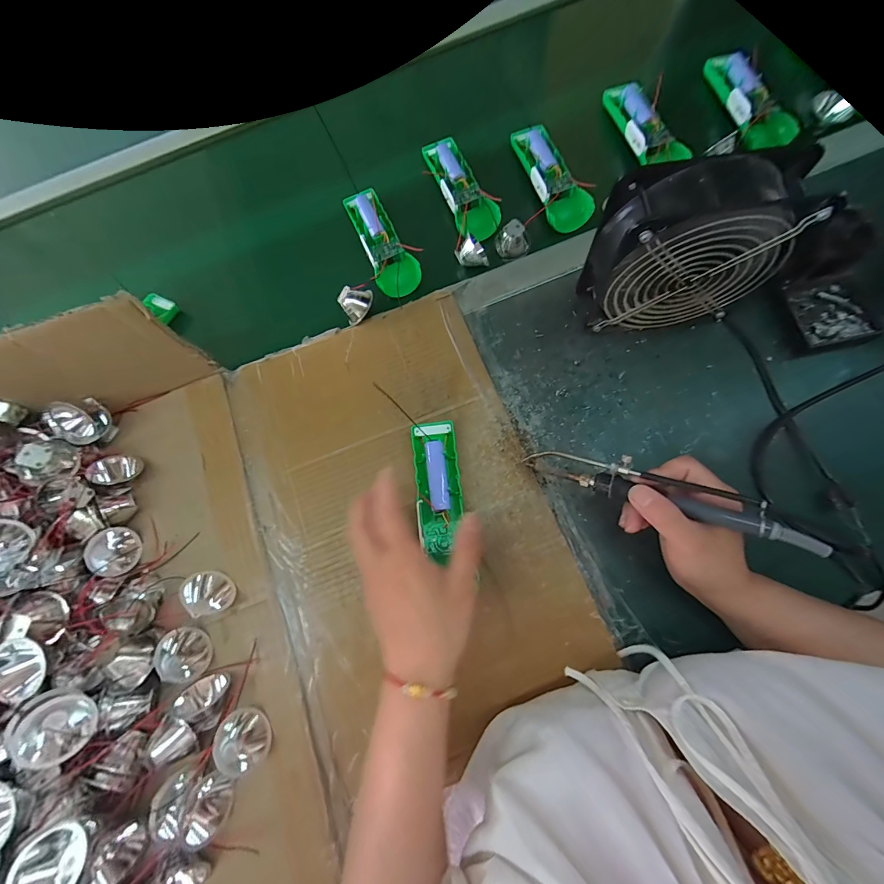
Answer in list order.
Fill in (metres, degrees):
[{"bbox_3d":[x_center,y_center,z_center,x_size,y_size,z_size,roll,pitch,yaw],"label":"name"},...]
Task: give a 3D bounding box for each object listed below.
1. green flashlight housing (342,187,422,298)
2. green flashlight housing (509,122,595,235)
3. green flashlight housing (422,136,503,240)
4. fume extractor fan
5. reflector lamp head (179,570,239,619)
[{"bbox_3d":[-0.071,-0.234,0.438,0.047,0.034,0.142,-25,73,-2],"label":"green flashlight housing"},{"bbox_3d":[0.124,-0.302,0.429,0.046,0.037,0.139,-20,73,0],"label":"green flashlight housing"},{"bbox_3d":[0.022,-0.296,0.439,0.045,0.026,0.136,-22,73,-1],"label":"green flashlight housing"},{"bbox_3d":[0.190,-0.143,0.312,0.122,0.165,0.066,3,74,7],"label":"fume extractor fan"},{"bbox_3d":[-0.215,0.138,0.345,0.023,0.043,0.039,-11,71,33],"label":"reflector lamp head"}]

